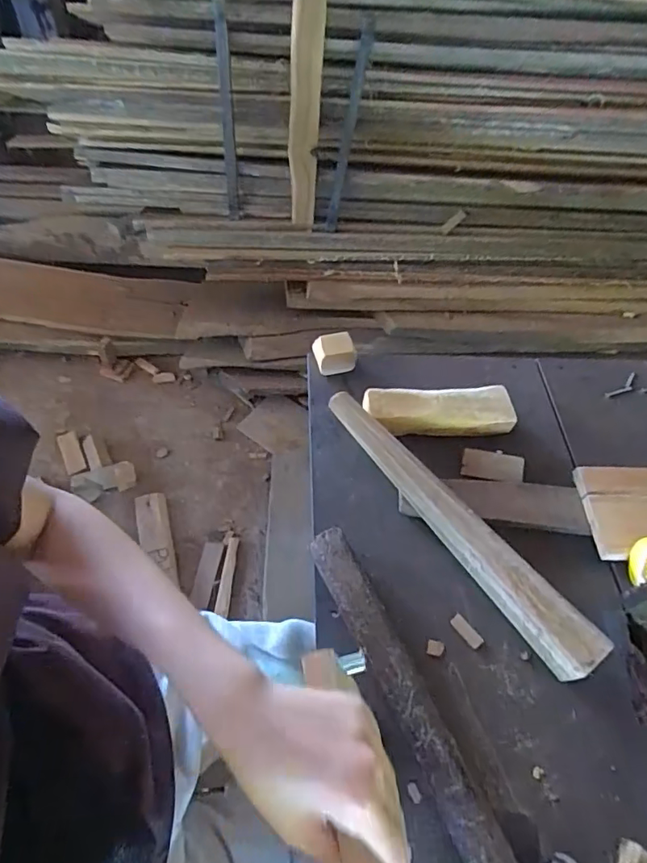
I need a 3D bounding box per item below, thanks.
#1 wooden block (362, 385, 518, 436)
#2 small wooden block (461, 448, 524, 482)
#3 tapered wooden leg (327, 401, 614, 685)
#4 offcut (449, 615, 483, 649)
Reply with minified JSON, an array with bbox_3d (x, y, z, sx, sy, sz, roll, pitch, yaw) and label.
[{"bbox_3d":[0.139,-0.027,0.631,0.173,0.039,0.052,1,55,-4],"label":"wooden block"},{"bbox_3d":[0.200,0.040,0.612,0.070,0.033,0.009,7,18,8],"label":"small wooden block"},{"bbox_3d":[0.131,0.090,0.544,0.050,0.045,0.364,-30,63,-23],"label":"tapered wooden leg"},{"bbox_3d":[0.141,0.197,0.510,0.012,0.004,0.034,-35,64,-24],"label":"offcut"}]

